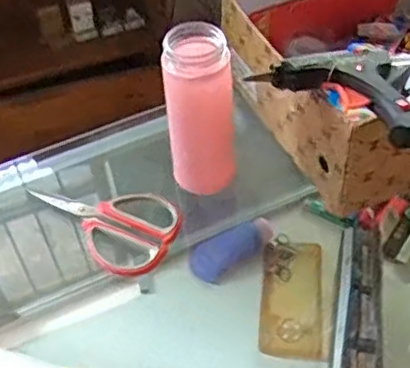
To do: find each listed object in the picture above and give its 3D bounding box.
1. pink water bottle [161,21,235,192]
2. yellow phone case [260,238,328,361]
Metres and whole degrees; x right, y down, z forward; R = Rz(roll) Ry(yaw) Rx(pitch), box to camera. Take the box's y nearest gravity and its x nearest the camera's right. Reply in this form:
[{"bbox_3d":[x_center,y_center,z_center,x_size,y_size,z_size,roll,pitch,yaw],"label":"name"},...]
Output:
[{"bbox_3d":[-0.004,-0.065,0.591,0.065,0.155,0.053,-6,49,-2],"label":"pink water bottle"},{"bbox_3d":[0.109,0.143,0.812,0.077,0.018,0.159,1,49,4],"label":"yellow phone case"}]

